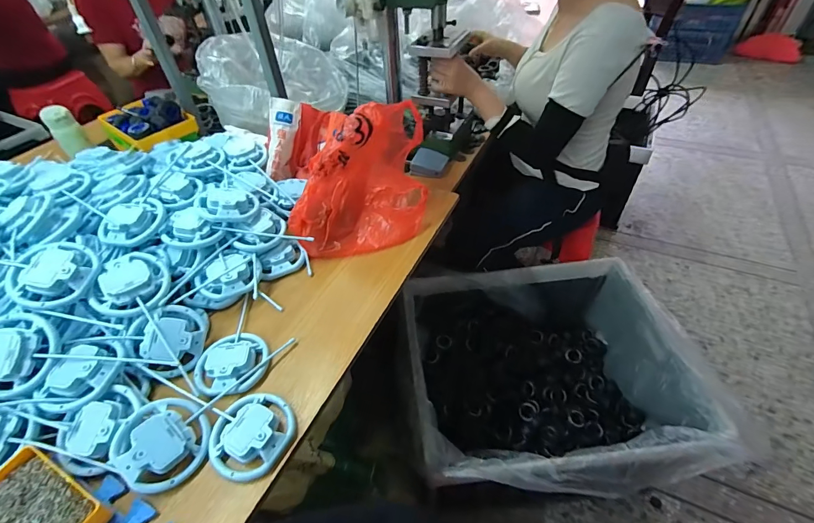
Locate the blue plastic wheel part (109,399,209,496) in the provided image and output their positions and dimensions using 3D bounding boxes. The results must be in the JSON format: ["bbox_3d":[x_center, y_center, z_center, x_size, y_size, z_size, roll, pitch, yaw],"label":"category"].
[{"bbox_3d":[-0.298,0.219,0.461,0.101,0.040,0.101,1,55,-1],"label":"blue plastic wheel part"}]

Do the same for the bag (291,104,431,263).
[{"bbox_3d":[-0.088,-0.155,0.697,0.241,0.202,0.208,-3,46,1],"label":"bag"}]

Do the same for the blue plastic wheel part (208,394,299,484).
[{"bbox_3d":[-0.197,0.215,0.477,0.096,0.025,0.100,-2,46,2],"label":"blue plastic wheel part"}]

